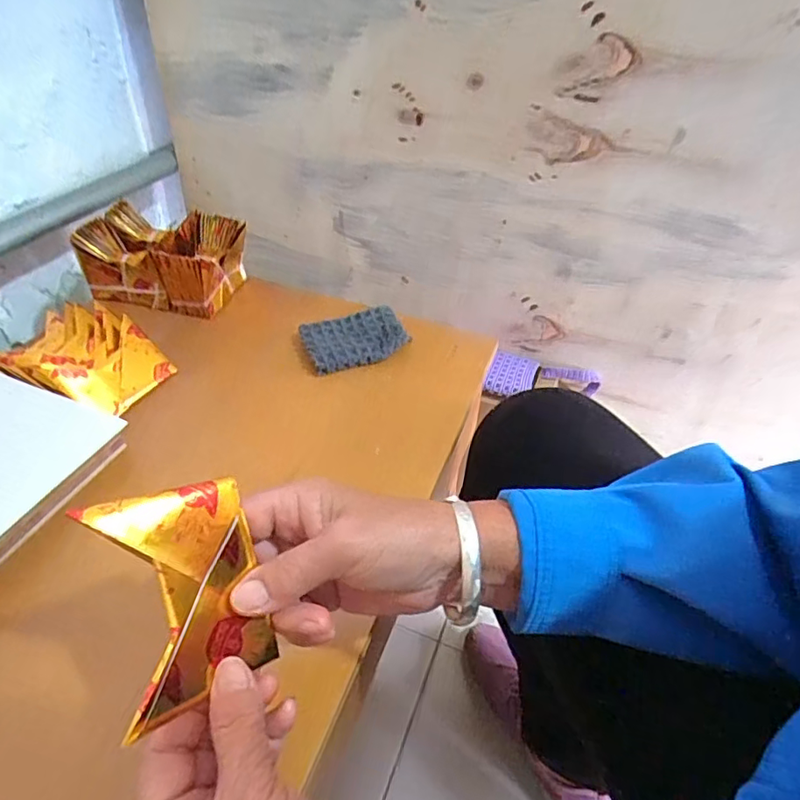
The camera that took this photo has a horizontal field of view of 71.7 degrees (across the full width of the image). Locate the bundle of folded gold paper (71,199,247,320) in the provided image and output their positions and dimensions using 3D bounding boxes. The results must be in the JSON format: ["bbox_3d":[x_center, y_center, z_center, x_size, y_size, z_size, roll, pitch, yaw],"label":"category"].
[{"bbox_3d":[-0.265,-0.158,0.629,0.150,0.080,0.097,11,43,9],"label":"bundle of folded gold paper"}]

